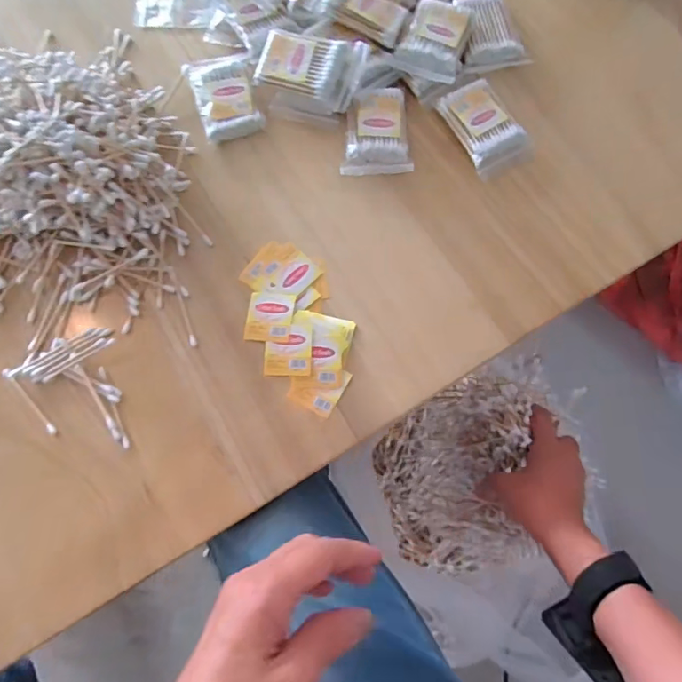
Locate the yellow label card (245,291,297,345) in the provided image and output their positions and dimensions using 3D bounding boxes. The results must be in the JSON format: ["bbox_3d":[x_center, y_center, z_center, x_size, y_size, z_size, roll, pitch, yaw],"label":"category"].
[{"bbox_3d":[-0.060,-0.021,0.433,0.039,0.004,0.043,4,75,7],"label":"yellow label card"}]

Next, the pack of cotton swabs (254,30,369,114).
[{"bbox_3d":[-0.029,-0.255,0.467,0.094,0.014,0.059,22,95,5],"label":"pack of cotton swabs"}]

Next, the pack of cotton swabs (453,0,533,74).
[{"bbox_3d":[0.146,-0.314,0.511,0.059,0.017,0.094,-10,74,-3],"label":"pack of cotton swabs"}]

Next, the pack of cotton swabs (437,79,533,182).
[{"bbox_3d":[0.136,-0.202,0.476,0.058,0.015,0.092,-26,75,-7],"label":"pack of cotton swabs"}]

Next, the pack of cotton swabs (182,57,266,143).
[{"bbox_3d":[-0.111,-0.234,0.489,0.058,0.020,0.083,-16,74,-5],"label":"pack of cotton swabs"}]

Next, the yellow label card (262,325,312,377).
[{"bbox_3d":[-0.044,0.007,0.424,0.040,0.004,0.043,-1,82,6],"label":"yellow label card"}]

